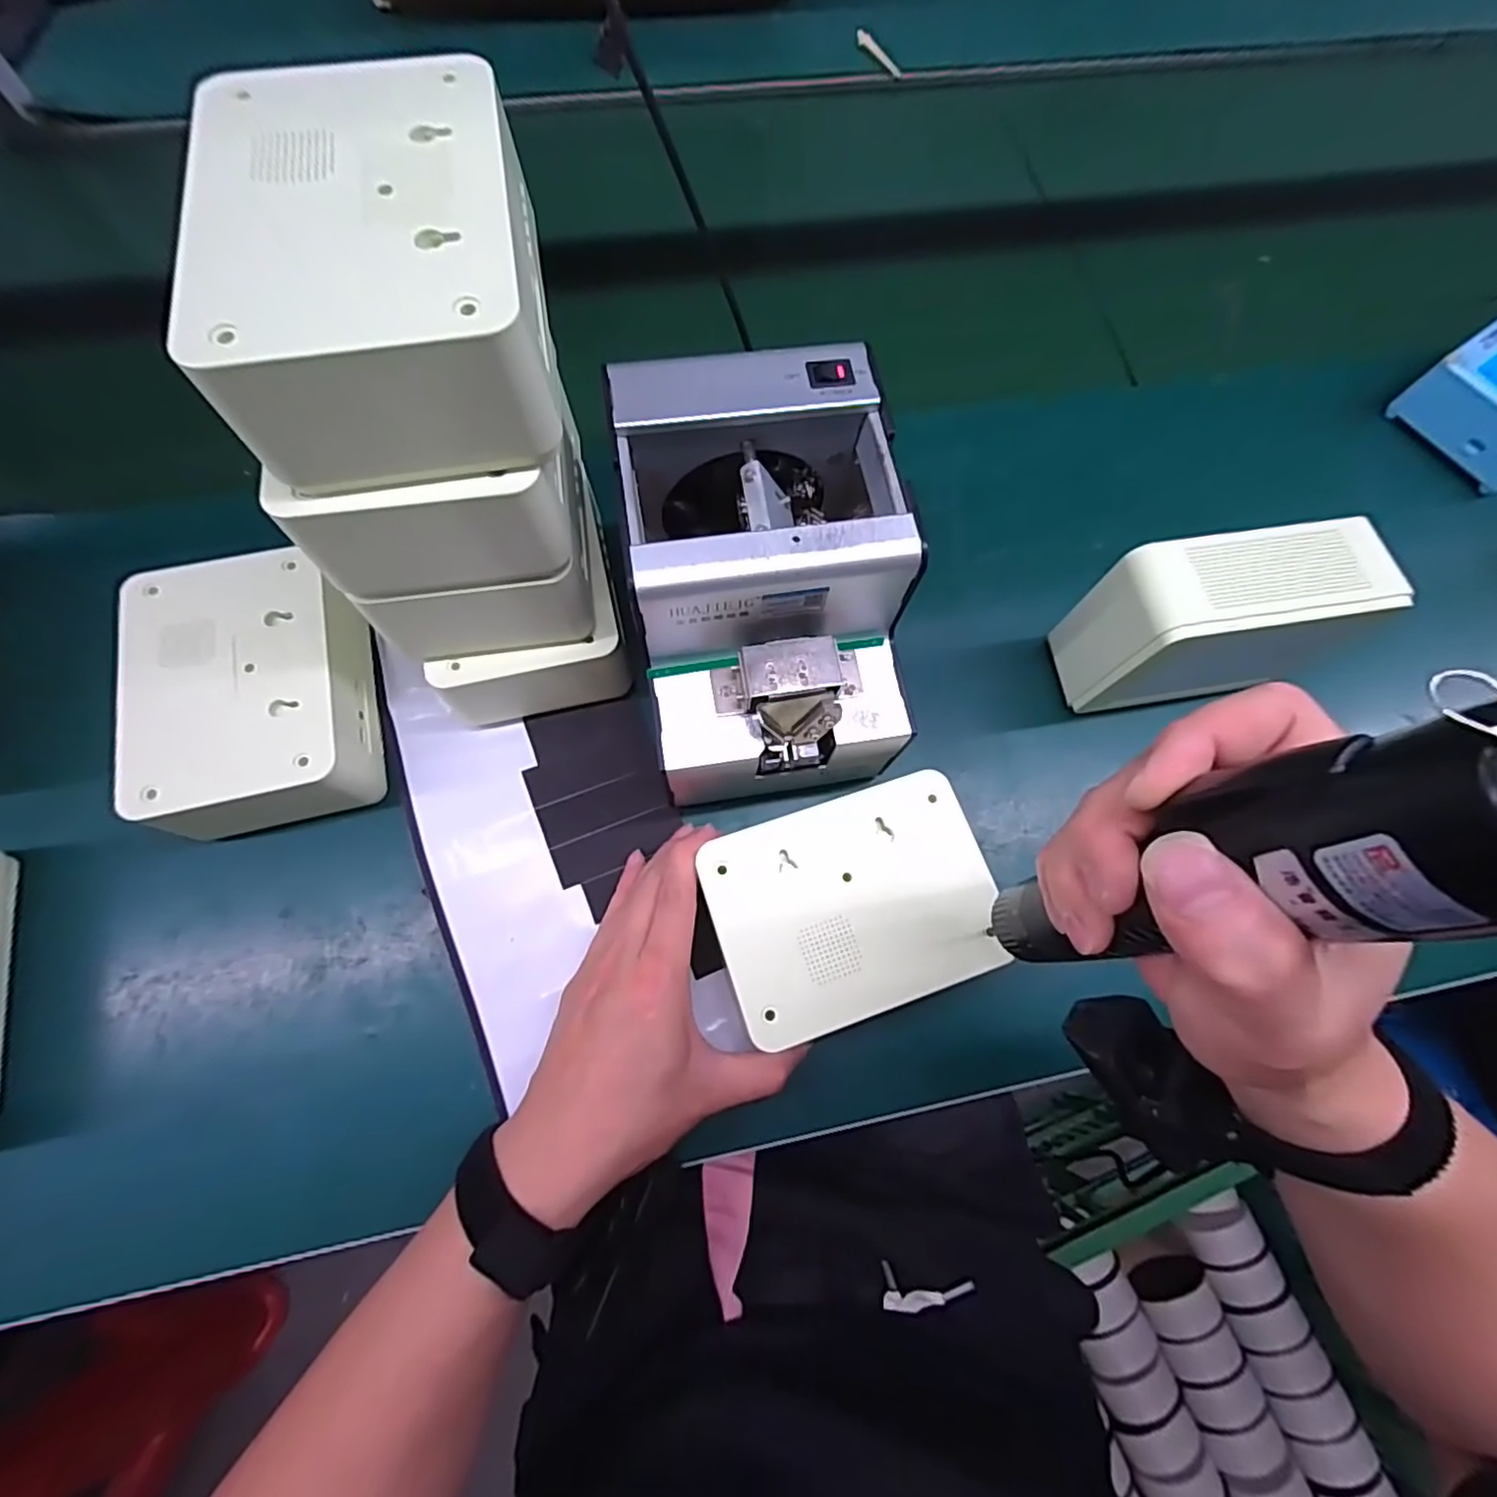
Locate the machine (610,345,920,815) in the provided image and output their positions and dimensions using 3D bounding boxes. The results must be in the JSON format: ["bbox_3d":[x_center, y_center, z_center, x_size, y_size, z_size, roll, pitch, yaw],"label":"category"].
[{"bbox_3d":[0.007,-0.077,0.346,0.120,0.152,0.174,-8,72,-5],"label":"machine"}]

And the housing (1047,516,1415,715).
[{"bbox_3d":[0.261,-0.072,0.379,0.131,0.111,0.054,-10,72,-6],"label":"housing"}]

